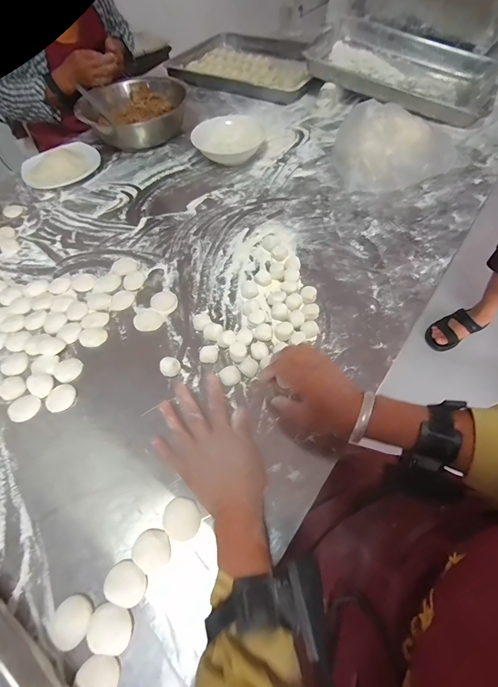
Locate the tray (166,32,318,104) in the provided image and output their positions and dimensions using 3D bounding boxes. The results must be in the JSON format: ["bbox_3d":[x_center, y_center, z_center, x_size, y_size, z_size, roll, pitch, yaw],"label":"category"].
[{"bbox_3d":[-0.001,-0.902,0.997,0.521,0.042,0.367,26,64,18],"label":"tray"}]

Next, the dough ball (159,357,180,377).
[{"bbox_3d":[-0.112,0.036,0.450,0.028,0.025,0.027,-1,59,2],"label":"dough ball"}]

